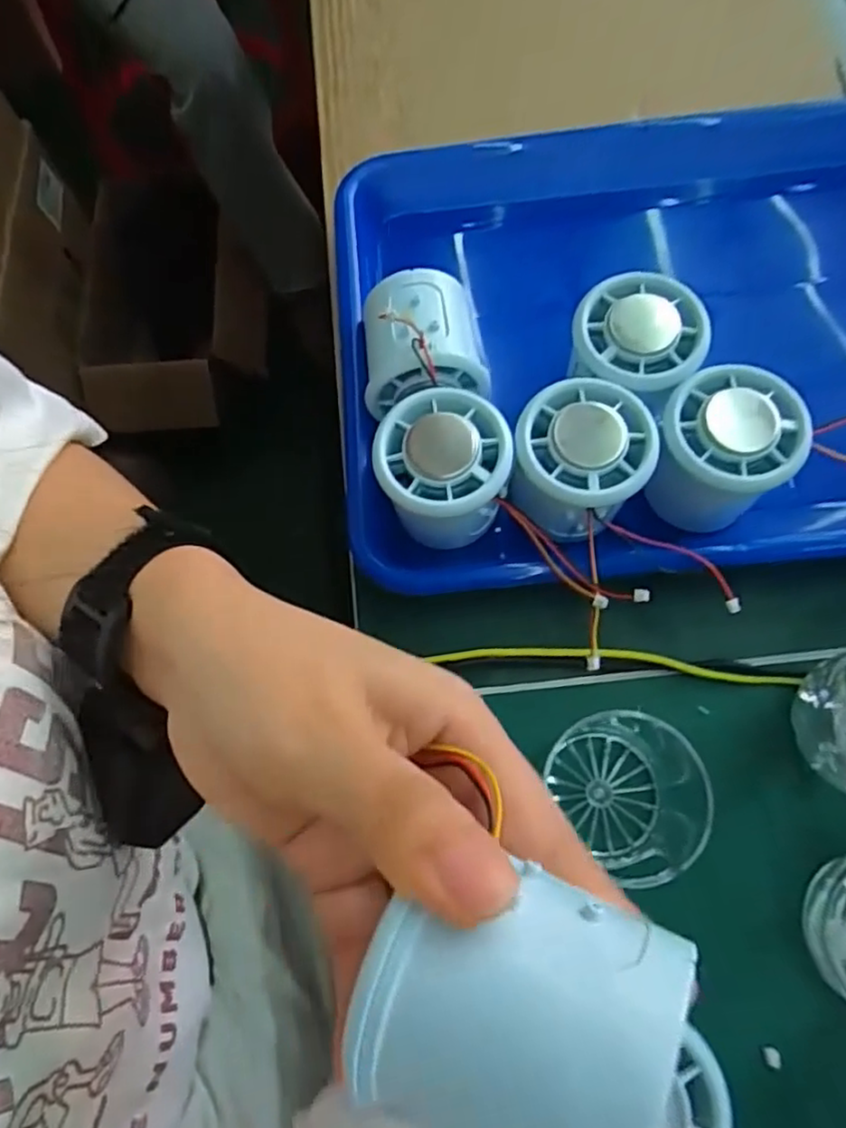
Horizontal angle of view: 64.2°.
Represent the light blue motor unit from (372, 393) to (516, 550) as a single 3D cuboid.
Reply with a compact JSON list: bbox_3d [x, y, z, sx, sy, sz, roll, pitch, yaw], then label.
[{"bbox_3d":[0.009,-0.039,0.296,0.054,0.053,0.052,0,73,1],"label":"light blue motor unit"}]

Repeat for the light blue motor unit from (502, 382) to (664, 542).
[{"bbox_3d":[0.066,-0.043,0.290,0.054,0.047,0.057,0,73,1],"label":"light blue motor unit"}]

